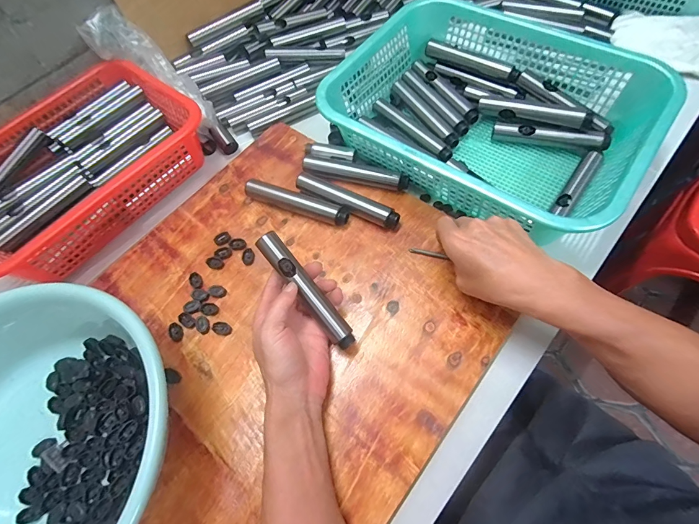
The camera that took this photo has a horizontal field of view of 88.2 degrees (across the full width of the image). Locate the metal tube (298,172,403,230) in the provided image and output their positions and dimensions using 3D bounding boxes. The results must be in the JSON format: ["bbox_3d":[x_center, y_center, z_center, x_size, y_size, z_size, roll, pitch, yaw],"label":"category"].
[{"bbox_3d":[-0.005,-0.082,0.488,0.154,0.018,0.026,27,70,17],"label":"metal tube"}]

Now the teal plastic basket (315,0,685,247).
[{"bbox_3d":[0.180,-0.203,0.488,0.380,0.088,0.290,33,71,19],"label":"teal plastic basket"}]

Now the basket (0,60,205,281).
[{"bbox_3d":[-0.394,-0.140,0.521,0.232,0.073,0.330,35,72,20],"label":"basket"}]

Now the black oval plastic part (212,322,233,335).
[{"bbox_3d":[-0.151,0.079,0.429,0.025,0.004,0.014,11,66,11],"label":"black oval plastic part"}]

